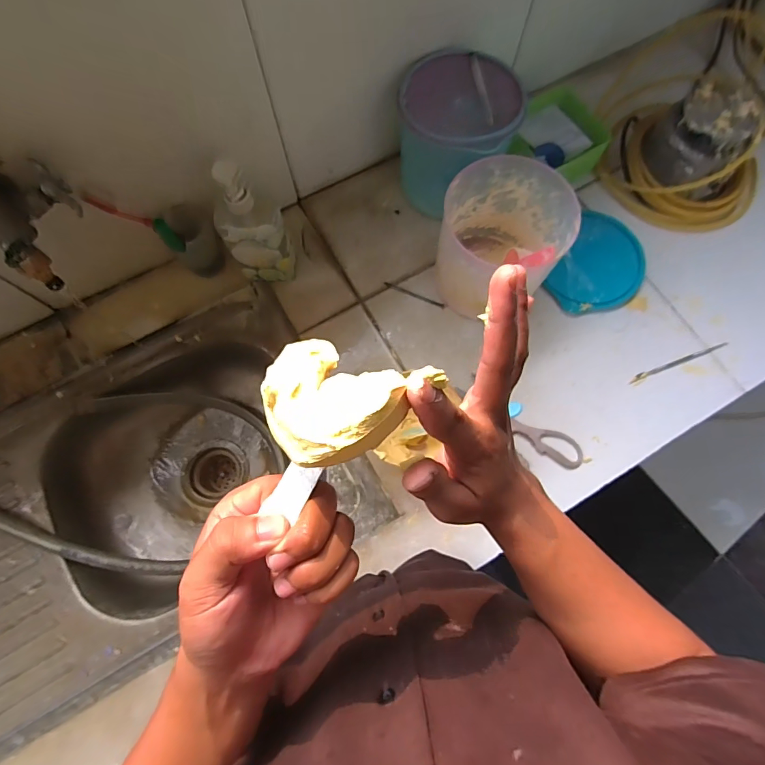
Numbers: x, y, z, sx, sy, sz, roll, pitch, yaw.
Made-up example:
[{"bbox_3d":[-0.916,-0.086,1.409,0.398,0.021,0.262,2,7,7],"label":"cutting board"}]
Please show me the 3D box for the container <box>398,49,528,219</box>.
[{"bbox_3d":[0.103,-0.354,0.635,0.146,0.165,0.168,-35,78,-9],"label":"container"}]

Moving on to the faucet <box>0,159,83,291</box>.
[{"bbox_3d":[-0.371,-0.180,0.420,0.102,0.102,0.100,39,78,10],"label":"faucet"}]

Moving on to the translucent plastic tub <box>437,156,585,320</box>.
[{"bbox_3d":[0.160,-0.201,0.584,0.158,0.152,0.145,-2,75,-1],"label":"translucent plastic tub"}]

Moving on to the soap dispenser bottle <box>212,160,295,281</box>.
[{"bbox_3d":[-0.172,-0.199,0.559,0.088,0.199,0.053,-19,76,-5],"label":"soap dispenser bottle"}]

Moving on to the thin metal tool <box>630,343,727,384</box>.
[{"bbox_3d":[0.430,-0.029,0.607,0.155,0.012,0.009,-19,76,-5],"label":"thin metal tool"}]

